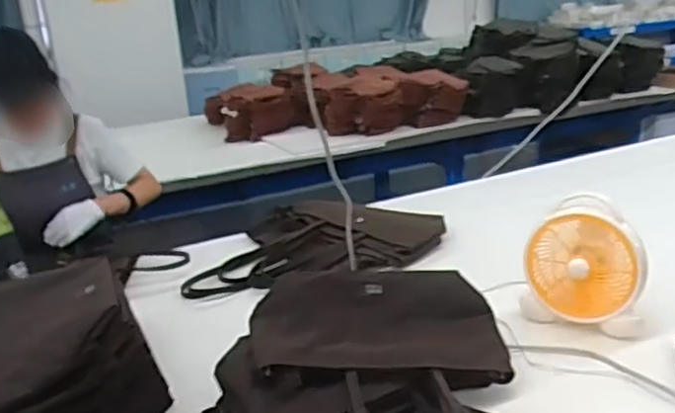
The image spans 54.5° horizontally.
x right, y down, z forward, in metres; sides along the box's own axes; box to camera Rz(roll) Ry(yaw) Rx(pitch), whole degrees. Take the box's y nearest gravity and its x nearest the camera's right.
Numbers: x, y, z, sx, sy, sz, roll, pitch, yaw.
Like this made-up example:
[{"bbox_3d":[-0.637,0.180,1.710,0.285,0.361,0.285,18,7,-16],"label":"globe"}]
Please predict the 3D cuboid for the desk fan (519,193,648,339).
[{"bbox_3d":[0.489,0.109,1.309,0.237,0.259,0.144,6,21,30],"label":"desk fan"}]

